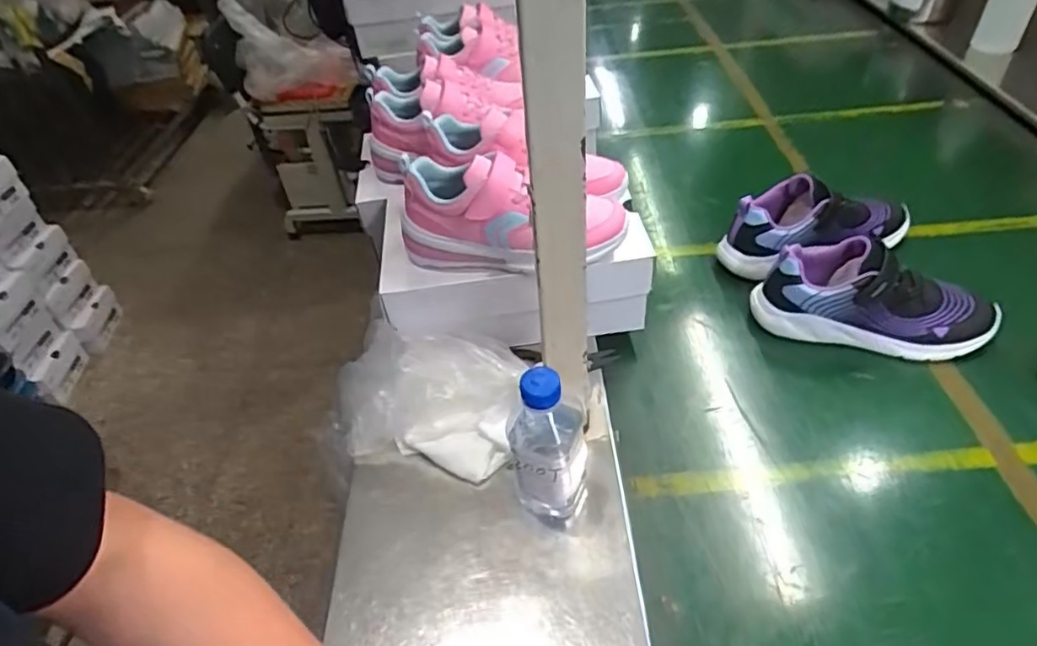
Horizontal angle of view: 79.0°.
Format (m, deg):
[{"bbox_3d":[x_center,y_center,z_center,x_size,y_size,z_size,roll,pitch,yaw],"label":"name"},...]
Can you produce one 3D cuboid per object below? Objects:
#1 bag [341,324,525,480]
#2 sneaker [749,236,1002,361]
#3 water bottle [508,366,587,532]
[{"bbox_3d":[-0.101,0.079,0.646,0.199,0.095,0.111,7,46,15],"label":"bag"},{"bbox_3d":[0.403,-0.025,0.715,0.252,0.111,0.077,10,47,18],"label":"sneaker"},{"bbox_3d":[0.025,0.104,0.544,0.066,0.164,0.065,13,48,20],"label":"water bottle"}]

